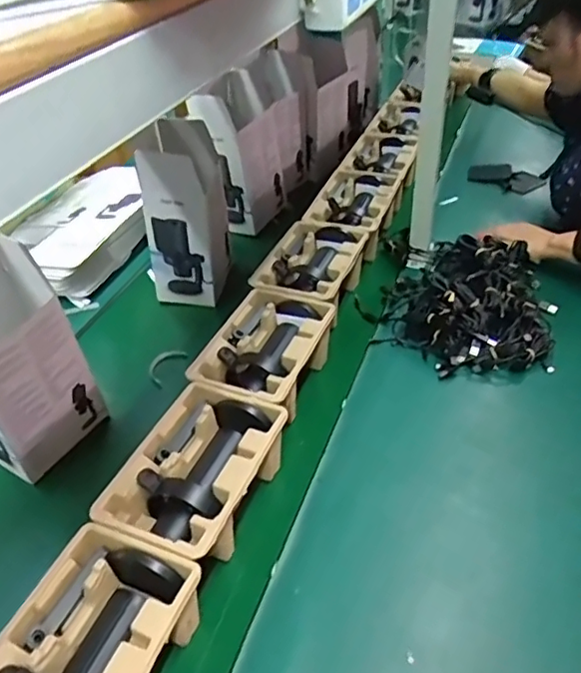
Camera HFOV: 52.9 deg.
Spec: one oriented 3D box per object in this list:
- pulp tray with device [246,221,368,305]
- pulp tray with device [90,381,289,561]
[{"bbox_3d":[0.038,-0.109,1.050,0.157,0.092,0.229,15,45,20],"label":"pulp tray with device"},{"bbox_3d":[-0.111,0.186,0.734,0.153,0.108,0.228,15,45,20],"label":"pulp tray with device"}]

